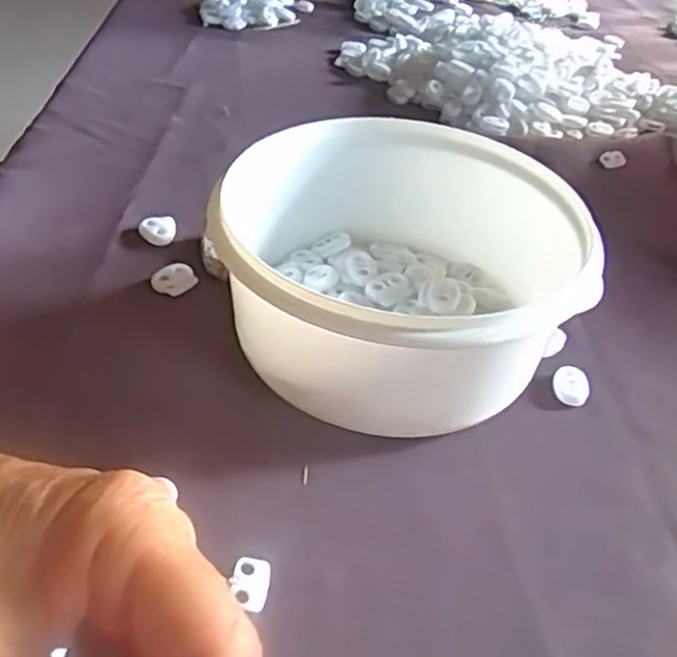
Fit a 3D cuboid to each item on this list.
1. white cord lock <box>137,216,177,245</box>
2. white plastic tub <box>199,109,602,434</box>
[{"bbox_3d":[-0.102,-0.055,0.395,0.020,0.011,0.014,-7,43,-14],"label":"white cord lock"},{"bbox_3d":[0.030,-0.024,0.320,0.151,0.075,0.159,6,42,0],"label":"white plastic tub"}]

